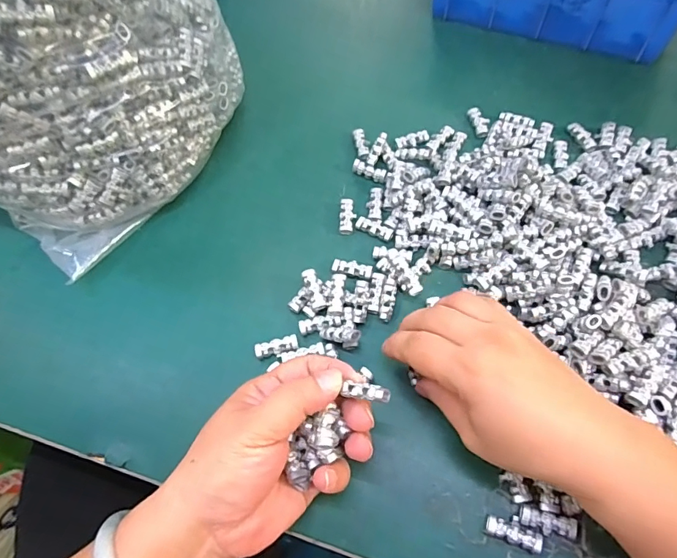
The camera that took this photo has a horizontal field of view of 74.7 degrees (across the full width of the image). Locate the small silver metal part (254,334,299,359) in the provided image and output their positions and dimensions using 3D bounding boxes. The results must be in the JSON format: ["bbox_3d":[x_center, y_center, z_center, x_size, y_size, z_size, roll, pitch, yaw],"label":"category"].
[{"bbox_3d":[-0.043,0.048,0.311,0.029,0.009,0.010,-13,64,-3],"label":"small silver metal part"}]

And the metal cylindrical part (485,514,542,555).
[{"bbox_3d":[0.100,0.144,0.253,0.030,0.007,0.014,20,67,13],"label":"metal cylindrical part"}]

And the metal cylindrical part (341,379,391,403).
[{"bbox_3d":[0.015,0.059,0.232,0.023,0.006,0.009,8,64,18],"label":"metal cylindrical part"}]

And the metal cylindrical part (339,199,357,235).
[{"bbox_3d":[0.008,-0.051,0.356,0.012,0.007,0.031,2,64,4],"label":"metal cylindrical part"}]

